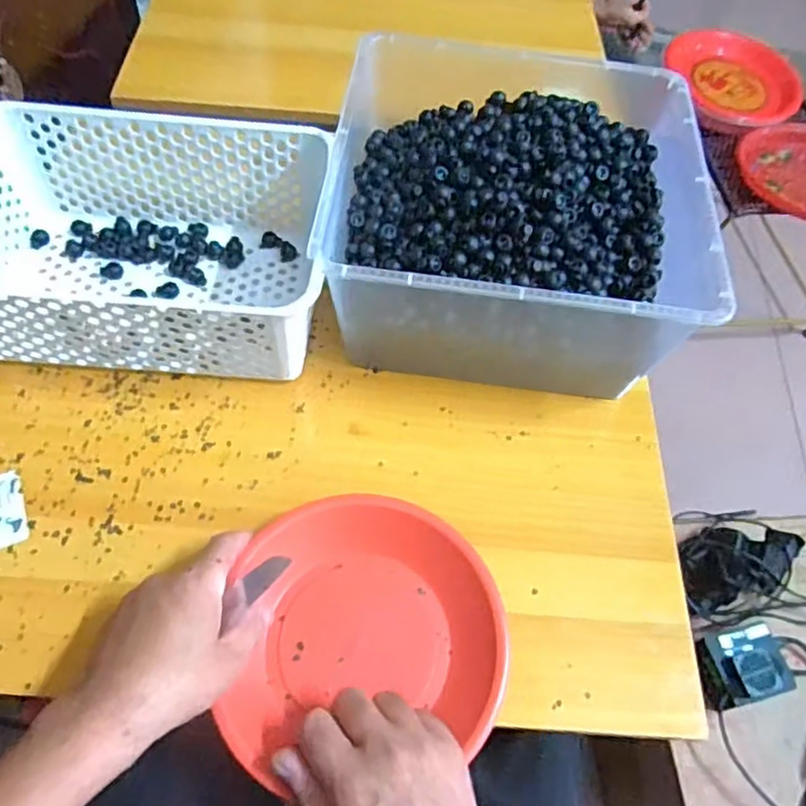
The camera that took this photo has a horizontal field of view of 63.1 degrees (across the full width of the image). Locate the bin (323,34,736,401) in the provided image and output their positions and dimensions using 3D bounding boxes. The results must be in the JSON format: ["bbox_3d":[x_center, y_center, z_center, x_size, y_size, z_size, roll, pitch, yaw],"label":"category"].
[{"bbox_3d":[0.092,-0.160,0.590,0.299,0.145,0.300,8,58,0],"label":"bin"}]

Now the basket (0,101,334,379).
[{"bbox_3d":[-0.218,-0.133,0.564,0.304,0.116,0.210,4,58,-2],"label":"basket"}]

